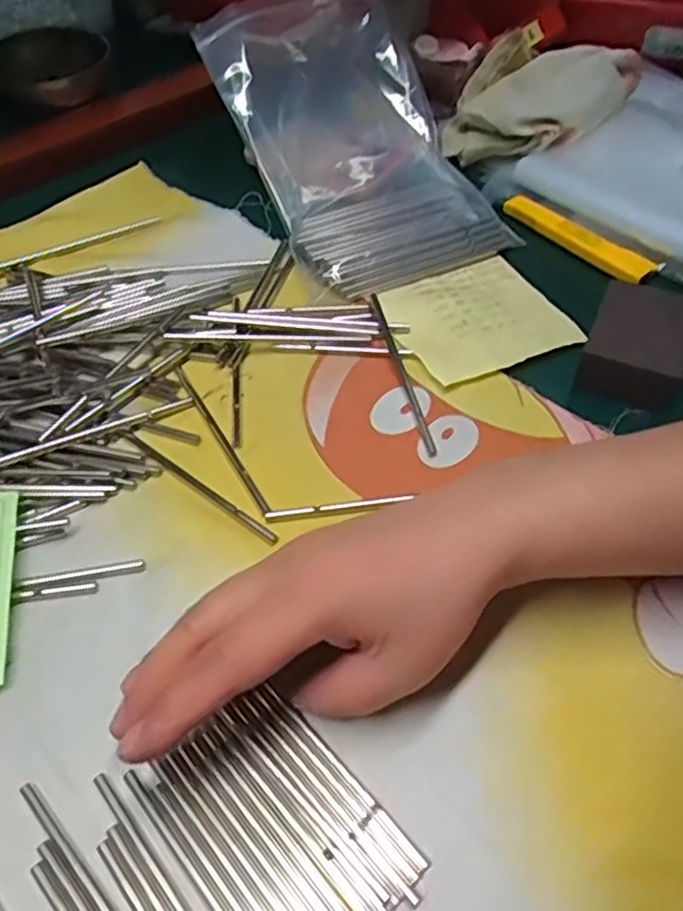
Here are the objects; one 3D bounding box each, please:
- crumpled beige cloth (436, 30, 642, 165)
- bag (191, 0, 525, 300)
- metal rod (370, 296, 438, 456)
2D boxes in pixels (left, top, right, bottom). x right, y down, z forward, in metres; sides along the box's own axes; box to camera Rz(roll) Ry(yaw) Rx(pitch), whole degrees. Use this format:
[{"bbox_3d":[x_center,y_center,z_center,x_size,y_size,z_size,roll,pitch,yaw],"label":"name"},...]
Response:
[{"bbox_3d":[0.152,-0.270,0.524,0.126,0.059,0.111,17,53,13],"label":"crumpled beige cloth"},{"bbox_3d":[0.008,-0.220,0.485,0.143,0.048,0.236,-23,78,-11],"label":"bag"},{"bbox_3d":[0.034,-0.049,0.393,0.008,0.009,0.117,-9,51,-7],"label":"metal rod"}]

